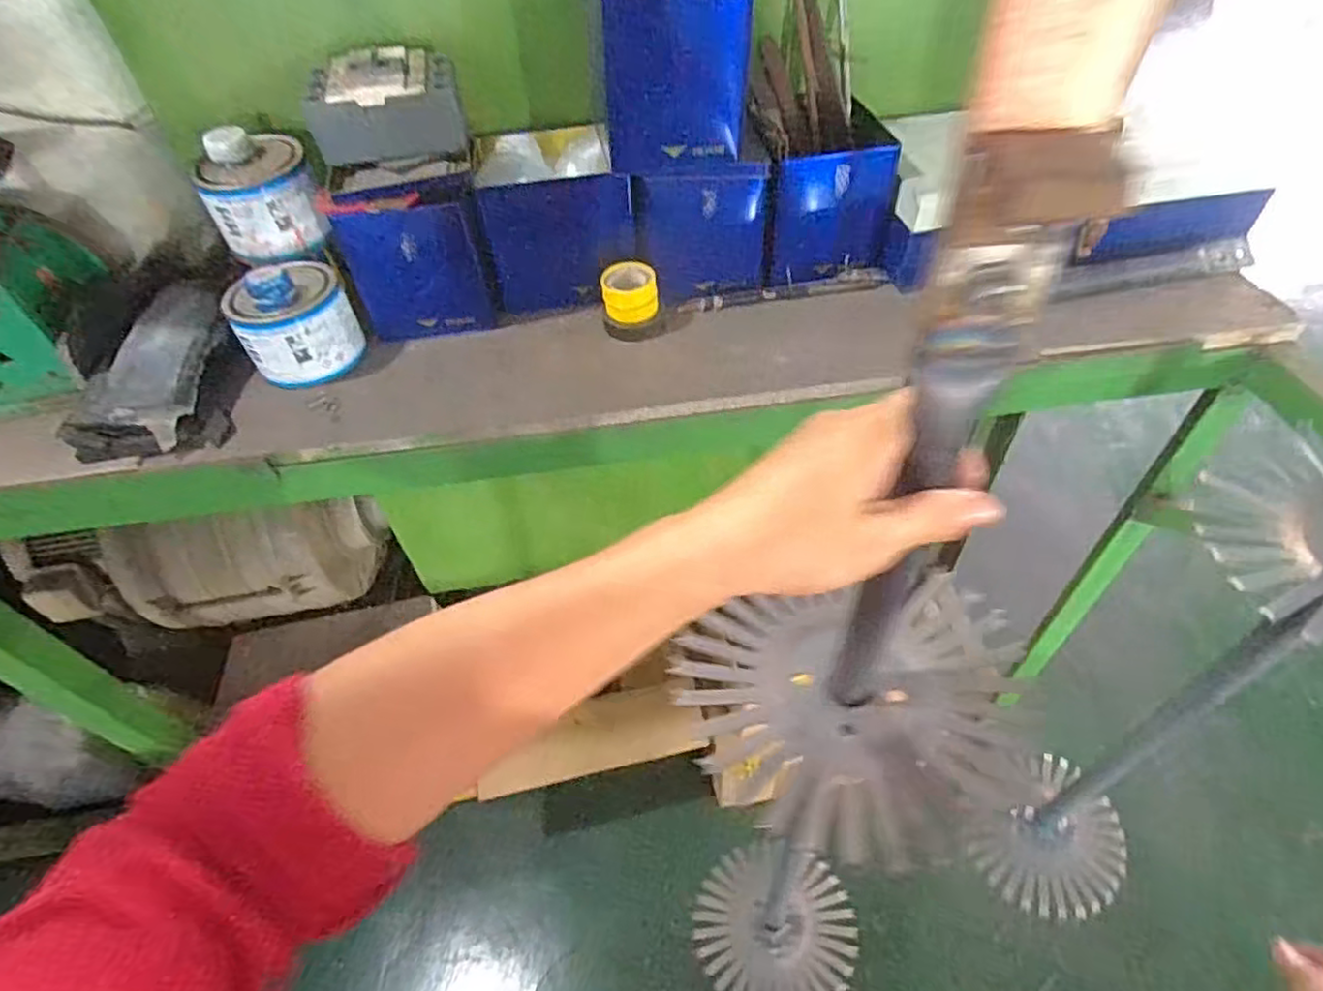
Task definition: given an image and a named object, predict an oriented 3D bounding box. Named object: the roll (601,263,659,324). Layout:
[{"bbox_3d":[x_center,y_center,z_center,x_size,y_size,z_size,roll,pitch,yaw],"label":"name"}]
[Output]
[{"bbox_3d":[-0.032,-0.213,0.712,0.056,0.046,0.056,-3,48,3],"label":"roll"}]

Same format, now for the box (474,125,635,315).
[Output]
[{"bbox_3d":[-0.120,-0.319,0.760,0.143,0.140,0.178,-10,48,-4],"label":"box"}]

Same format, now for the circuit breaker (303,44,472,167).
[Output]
[{"bbox_3d":[-0.262,-0.375,0.648,0.135,0.076,0.069,-15,49,-8],"label":"circuit breaker"}]

